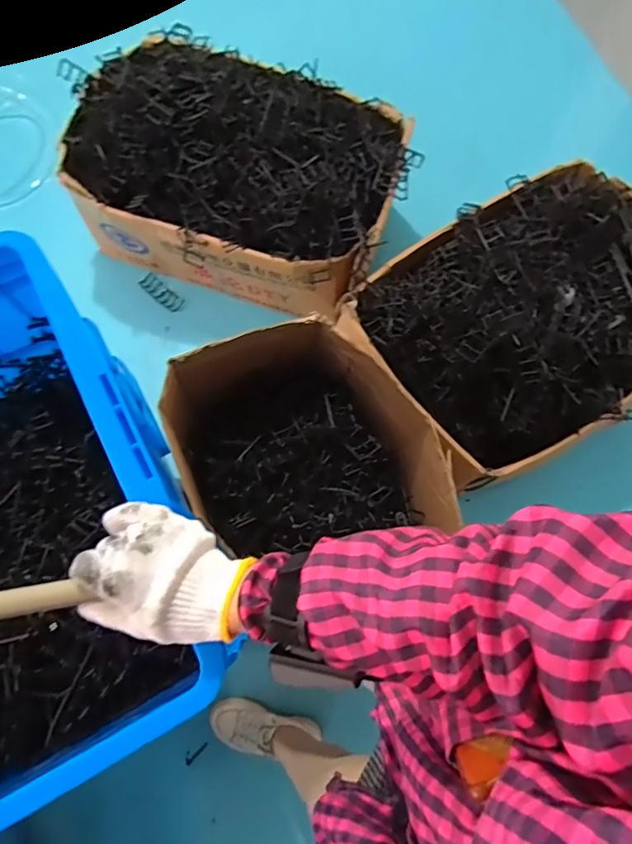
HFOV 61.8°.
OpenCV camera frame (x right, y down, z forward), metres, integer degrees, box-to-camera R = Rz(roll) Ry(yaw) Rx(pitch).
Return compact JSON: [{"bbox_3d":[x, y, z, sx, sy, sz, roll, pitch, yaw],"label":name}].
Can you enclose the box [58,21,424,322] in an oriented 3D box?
[{"bbox_3d":[-0.194,-0.606,1.278,0.768,0.345,0.508,20,73,4],"label":"box"}]

